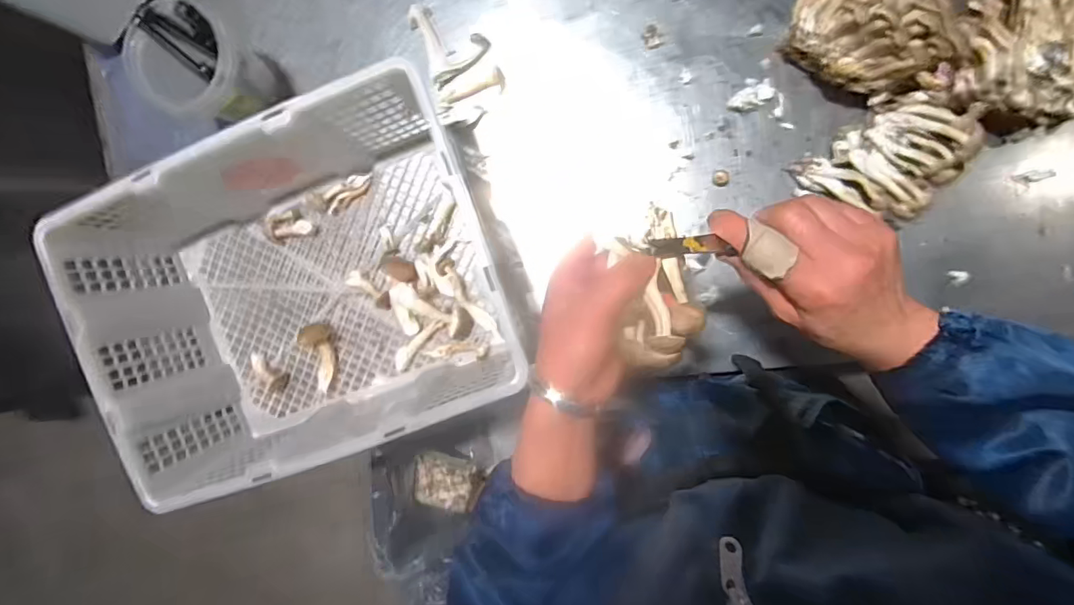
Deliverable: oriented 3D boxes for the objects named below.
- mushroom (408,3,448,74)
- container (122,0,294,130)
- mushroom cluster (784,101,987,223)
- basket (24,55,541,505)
[{"bbox_3d":[-0.138,-0.336,0.637,0.029,0.019,0.081,-19,103,9],"label":"mushroom"},{"bbox_3d":[-0.382,-0.274,0.608,0.114,0.140,0.110,1,96,8],"label":"container"},{"bbox_3d":[0.374,-0.142,0.540,0.141,0.079,0.118,-31,91,10],"label":"mushroom cluster"},{"bbox_3d":[-0.270,-0.010,0.599,0.477,0.155,0.362,-19,93,9],"label":"basket"}]

